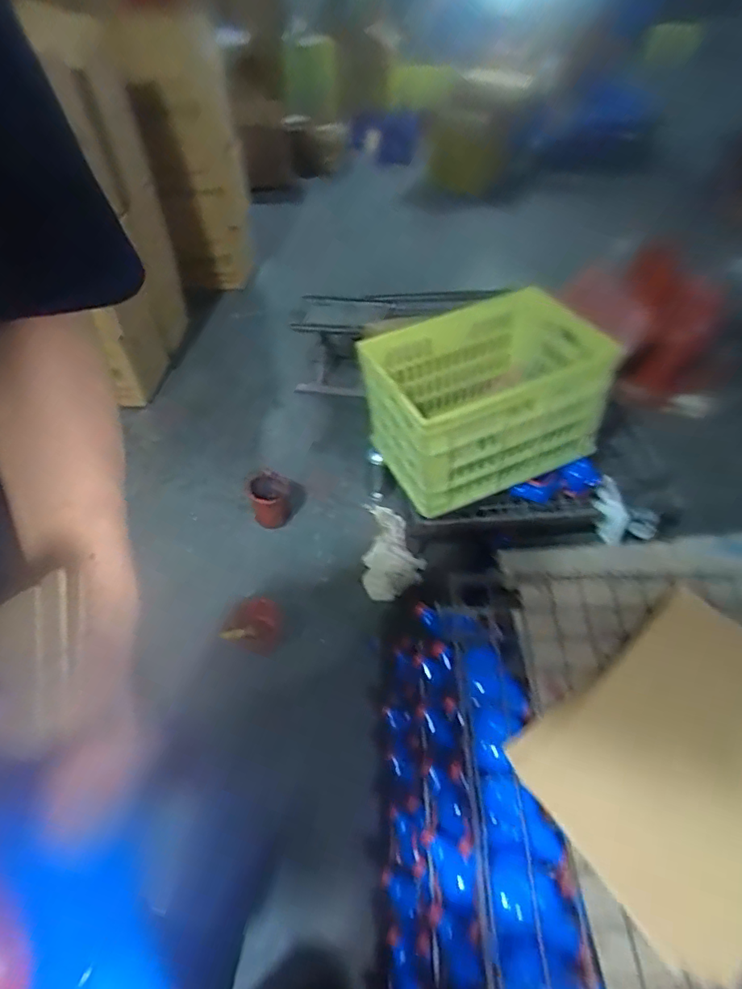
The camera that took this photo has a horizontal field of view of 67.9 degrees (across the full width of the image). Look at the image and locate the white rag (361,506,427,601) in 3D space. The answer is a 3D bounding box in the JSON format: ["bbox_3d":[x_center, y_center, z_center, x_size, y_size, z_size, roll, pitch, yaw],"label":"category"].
[{"bbox_3d":[0.054,0.133,1.466,0.154,0.051,0.310,-2,49,0],"label":"white rag"}]

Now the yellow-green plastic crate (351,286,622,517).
[{"bbox_3d":[0.261,-0.245,1.373,0.476,0.310,0.423,-20,52,-15],"label":"yellow-green plastic crate"}]

